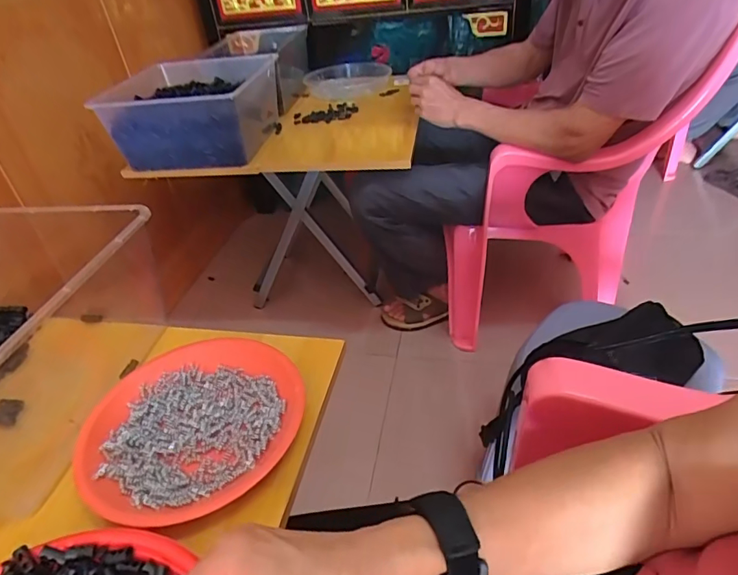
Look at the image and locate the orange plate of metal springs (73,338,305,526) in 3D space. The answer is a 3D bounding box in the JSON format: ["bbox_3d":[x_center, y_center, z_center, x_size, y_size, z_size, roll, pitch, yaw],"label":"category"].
[{"bbox_3d":[-0.158,0.119,0.443,0.188,0.021,0.176,-4,37,3],"label":"orange plate of metal springs"}]

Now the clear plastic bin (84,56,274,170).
[{"bbox_3d":[-0.353,-0.361,1.007,0.294,0.143,0.300,0,38,9],"label":"clear plastic bin"}]

